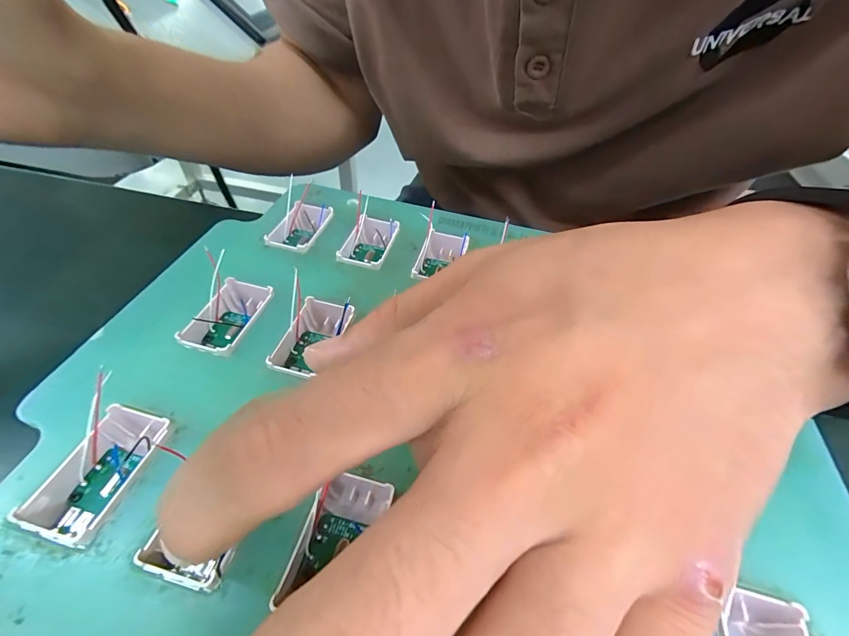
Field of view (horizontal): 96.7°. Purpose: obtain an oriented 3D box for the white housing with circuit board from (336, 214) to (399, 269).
[{"bbox_3d":[-0.025,-0.031,0.168,0.022,0.013,0.032,14,50,7],"label":"white housing with circuit board"}]

